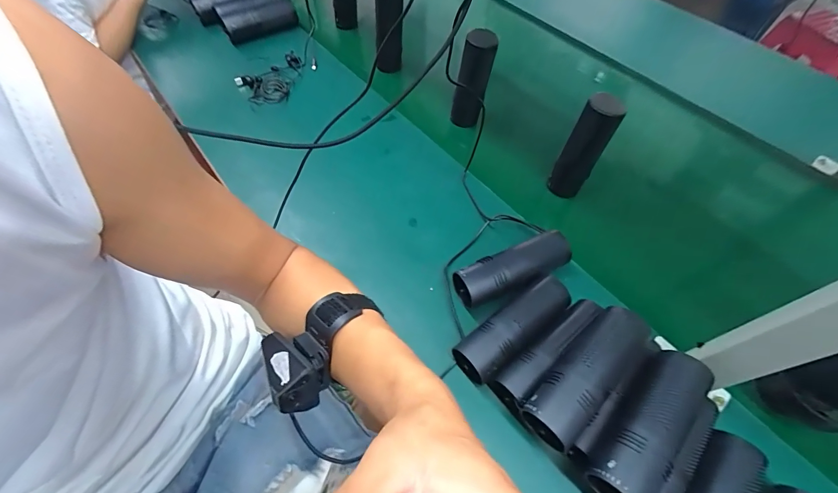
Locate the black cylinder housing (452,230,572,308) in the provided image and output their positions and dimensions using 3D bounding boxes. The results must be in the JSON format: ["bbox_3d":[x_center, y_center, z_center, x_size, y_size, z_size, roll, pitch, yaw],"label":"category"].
[{"bbox_3d":[0.131,0.035,0.512,0.164,0.053,0.060,-23,61,-14],"label":"black cylinder housing"}]

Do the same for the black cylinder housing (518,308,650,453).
[{"bbox_3d":[0.178,0.134,0.393,0.169,0.052,0.056,-39,66,-22],"label":"black cylinder housing"}]

